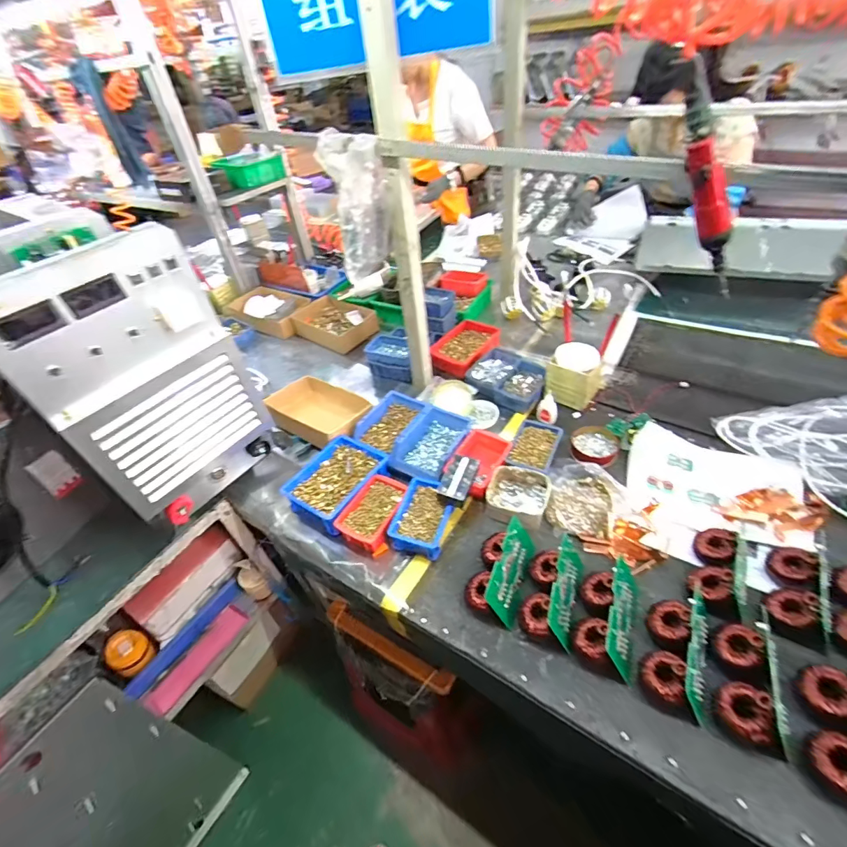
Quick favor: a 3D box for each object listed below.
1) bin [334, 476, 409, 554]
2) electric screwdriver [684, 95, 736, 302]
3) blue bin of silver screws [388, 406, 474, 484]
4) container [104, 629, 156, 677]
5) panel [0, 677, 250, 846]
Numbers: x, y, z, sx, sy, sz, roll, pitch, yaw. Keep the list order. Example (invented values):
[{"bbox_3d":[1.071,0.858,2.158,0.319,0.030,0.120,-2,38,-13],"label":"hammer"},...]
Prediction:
[{"bbox_3d":[-0.100,0.184,0.886,0.099,0.044,0.150,16,49,23],"label":"bin"},{"bbox_3d":[0.382,-0.284,0.560,0.035,0.261,0.050,-20,39,26],"label":"electric screwdriver"},{"bbox_3d":[0.017,0.056,0.982,0.139,0.060,0.195,16,49,24],"label":"blue bin of silver screws"},{"bbox_3d":[-0.726,0.568,1.055,0.083,0.087,0.089,-4,44,4],"label":"container"},{"bbox_3d":[-0.672,0.846,0.957,0.033,0.563,0.295,7,43,37],"label":"panel"}]

